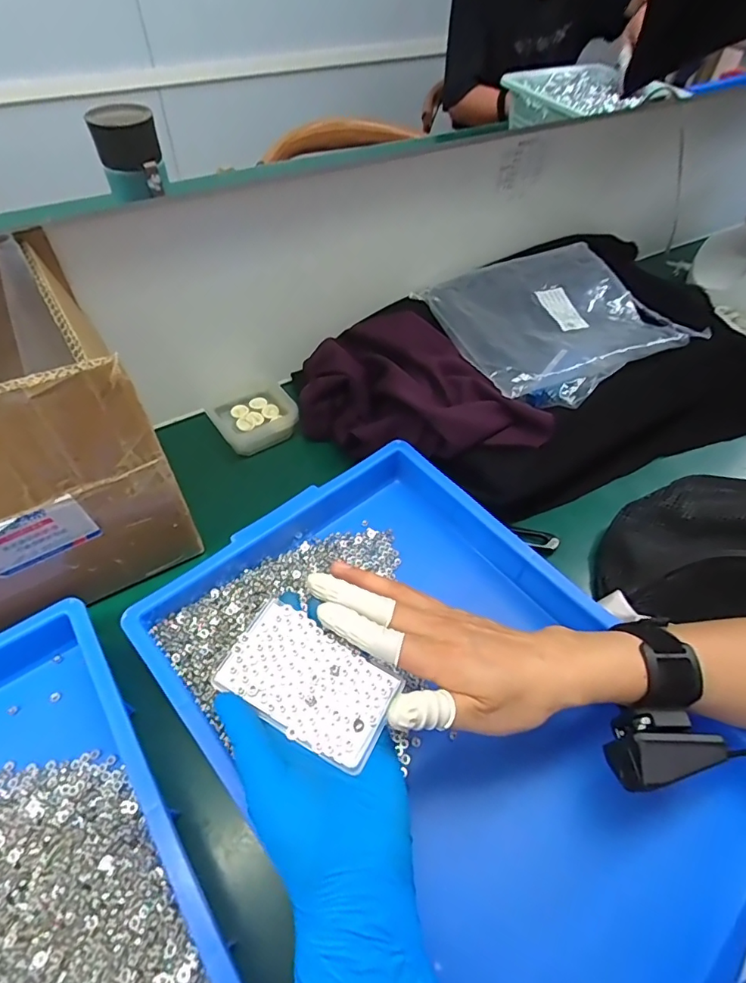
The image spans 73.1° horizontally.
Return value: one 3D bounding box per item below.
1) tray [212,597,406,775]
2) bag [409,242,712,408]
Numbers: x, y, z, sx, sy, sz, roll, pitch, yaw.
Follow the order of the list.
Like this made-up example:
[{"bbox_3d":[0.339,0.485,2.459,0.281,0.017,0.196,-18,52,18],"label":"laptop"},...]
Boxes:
[{"bbox_3d":[-0.036,0.107,0.290,0.094,0.011,0.058,24,53,16],"label":"tray"},{"bbox_3d":[0.210,-0.200,0.570,0.252,0.033,0.214,-19,55,-17],"label":"bag"}]

